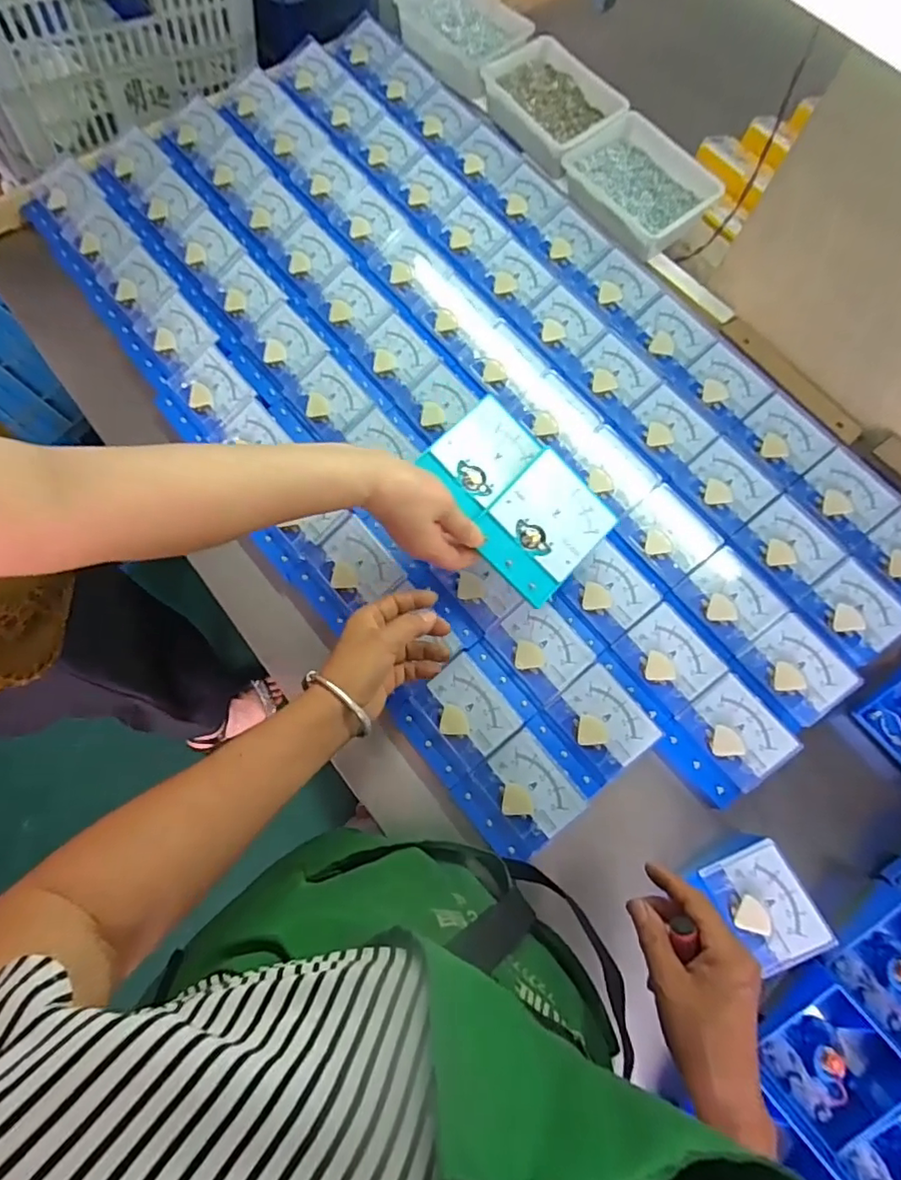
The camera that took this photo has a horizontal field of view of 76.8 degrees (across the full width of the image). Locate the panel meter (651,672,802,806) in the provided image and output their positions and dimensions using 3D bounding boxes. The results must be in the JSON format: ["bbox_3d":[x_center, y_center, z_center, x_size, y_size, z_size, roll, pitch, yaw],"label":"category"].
[{"bbox_3d":[0.262,0.147,0.546,0.096,0.043,0.090,-39,77,-13],"label":"panel meter"}]

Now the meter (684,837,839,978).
[{"bbox_3d":[0.268,0.277,0.501,0.073,0.047,0.097,-27,74,-9],"label":"meter"}]

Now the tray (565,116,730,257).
[{"bbox_3d":[0.238,-0.503,0.713,0.122,0.052,0.182,-32,75,-11],"label":"tray"}]

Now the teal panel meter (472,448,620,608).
[{"bbox_3d":[0.083,-0.057,0.524,0.111,0.030,0.097,-42,98,-2],"label":"teal panel meter"}]

